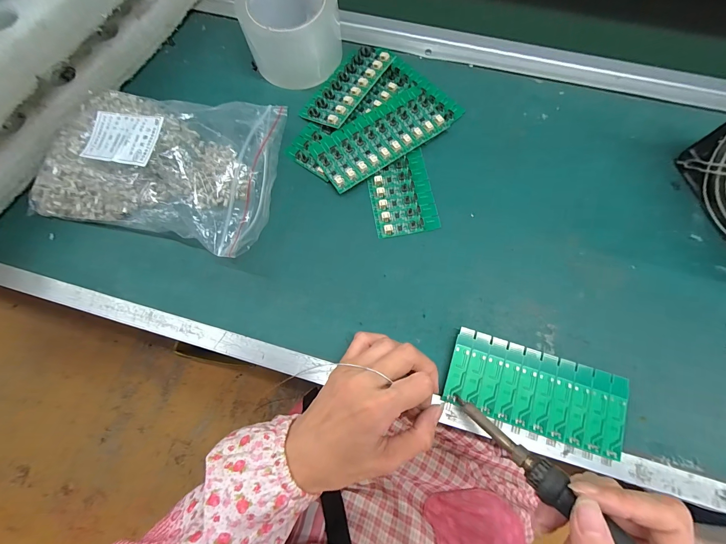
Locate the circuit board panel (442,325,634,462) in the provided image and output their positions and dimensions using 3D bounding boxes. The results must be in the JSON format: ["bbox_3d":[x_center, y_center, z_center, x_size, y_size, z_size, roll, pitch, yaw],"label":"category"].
[{"bbox_3d":[0.141,0.096,0.251,0.137,0.004,0.062,18,75,7],"label":"circuit board panel"}]

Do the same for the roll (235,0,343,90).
[{"bbox_3d":[-0.077,-0.274,0.345,0.100,0.066,0.100,-1,73,2],"label":"roll"}]

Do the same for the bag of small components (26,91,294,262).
[{"bbox_3d":[-0.203,-0.109,0.306,0.235,0.052,0.159,11,74,5],"label":"bag of small components"}]

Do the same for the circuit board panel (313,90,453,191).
[{"bbox_3d":[0.019,-0.142,0.328,0.139,0.015,0.062,-33,75,-8],"label":"circuit board panel"}]

